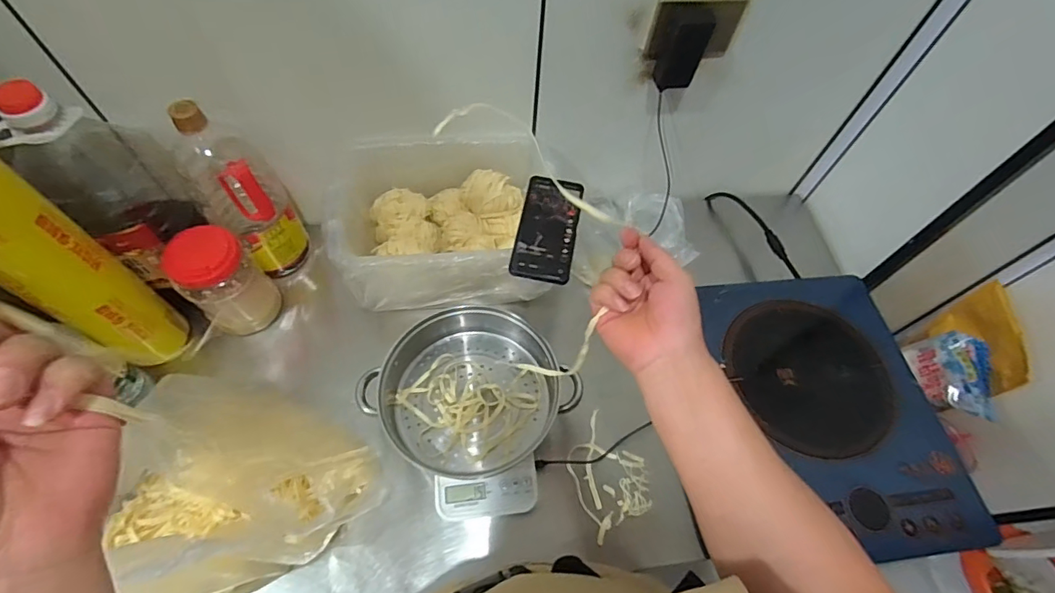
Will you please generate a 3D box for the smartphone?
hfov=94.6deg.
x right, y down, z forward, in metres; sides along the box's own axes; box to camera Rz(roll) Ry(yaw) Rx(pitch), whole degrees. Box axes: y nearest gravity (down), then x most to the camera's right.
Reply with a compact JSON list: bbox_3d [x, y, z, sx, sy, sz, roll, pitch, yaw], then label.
[{"bbox_3d":[0.028,-0.092,0.646,0.076,0.010,0.162,10,60,2],"label":"smartphone"}]

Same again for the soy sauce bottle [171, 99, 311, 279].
[{"bbox_3d":[-0.413,-0.151,0.699,0.112,0.286,0.118,-33,67,-21],"label":"soy sauce bottle"}]

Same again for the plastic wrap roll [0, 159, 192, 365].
[{"bbox_3d":[-0.534,-0.035,0.552,0.075,0.409,0.092,30,62,13],"label":"plastic wrap roll"}]

